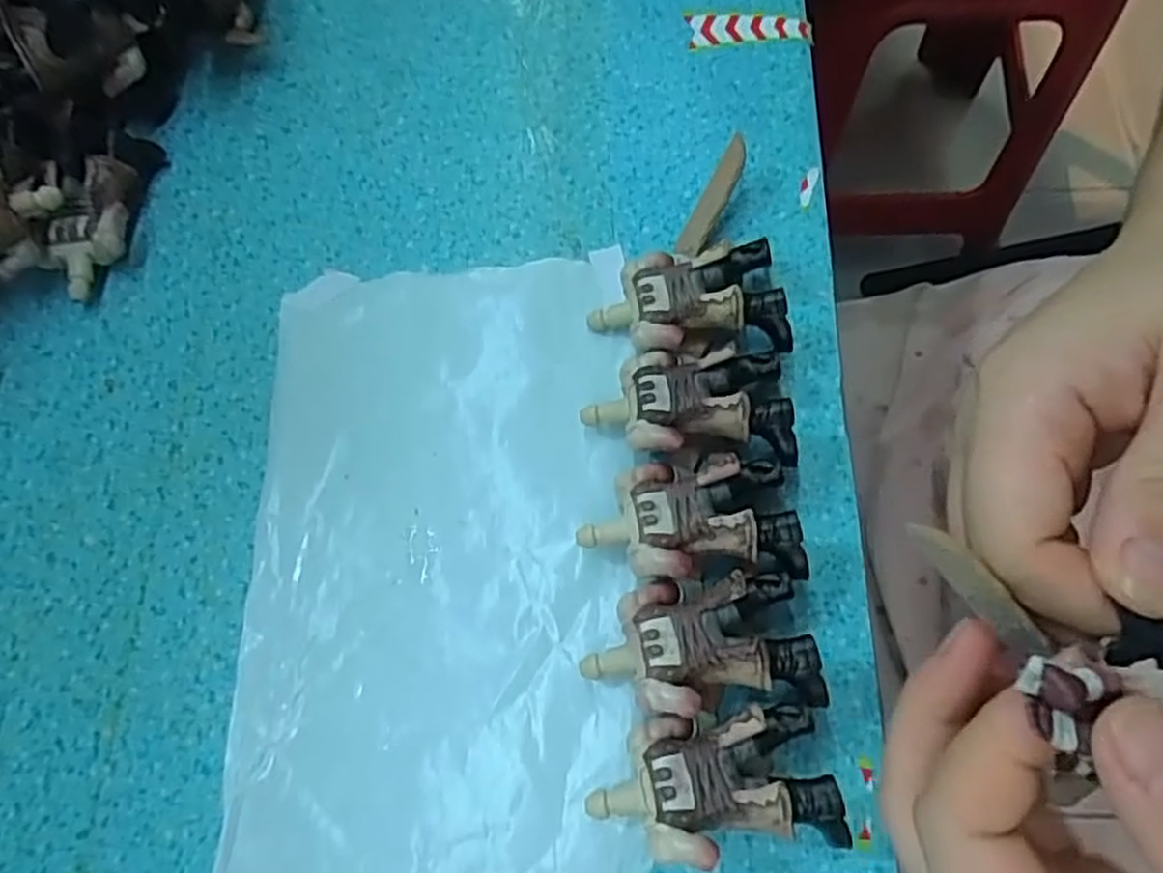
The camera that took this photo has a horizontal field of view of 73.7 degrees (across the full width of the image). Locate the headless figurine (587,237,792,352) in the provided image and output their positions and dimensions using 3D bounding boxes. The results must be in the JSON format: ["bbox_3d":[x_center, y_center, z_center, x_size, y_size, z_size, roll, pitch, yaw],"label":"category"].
[{"bbox_3d":[0.033,-0.043,0.245,0.059,0.021,0.035,-2,69,2],"label":"headless figurine"}]

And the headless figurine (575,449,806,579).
[{"bbox_3d":[0.030,0.024,0.220,0.059,0.022,0.033,-5,69,1],"label":"headless figurine"}]

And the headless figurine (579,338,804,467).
[{"bbox_3d":[0.032,-0.009,0.231,0.060,0.022,0.032,3,69,4],"label":"headless figurine"}]

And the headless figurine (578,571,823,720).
[{"bbox_3d":[0.031,0.056,0.208,0.058,0.021,0.033,-6,69,0],"label":"headless figurine"}]

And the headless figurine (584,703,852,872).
[{"bbox_3d":[0.032,0.087,0.196,0.058,0.025,0.032,-7,69,0],"label":"headless figurine"}]

